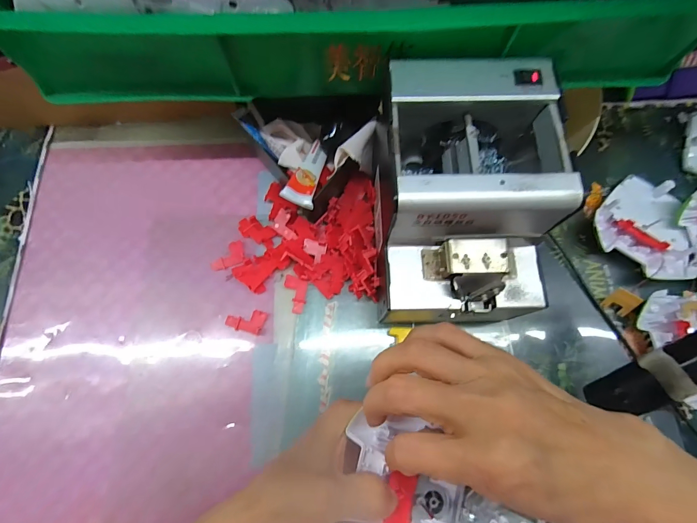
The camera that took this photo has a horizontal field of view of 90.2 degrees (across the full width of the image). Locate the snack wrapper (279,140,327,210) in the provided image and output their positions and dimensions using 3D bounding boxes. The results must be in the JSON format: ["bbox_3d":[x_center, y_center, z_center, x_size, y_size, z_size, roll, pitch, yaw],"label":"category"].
[{"bbox_3d":[-0.037,-0.085,0.329,0.027,0.008,0.094,11,49,3],"label":"snack wrapper"}]

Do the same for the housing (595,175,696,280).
[{"bbox_3d":[0.306,-0.037,0.361,0.094,0.029,0.104,29,75,8],"label":"housing"}]

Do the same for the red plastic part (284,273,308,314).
[{"bbox_3d":[-0.053,0.033,0.347,0.023,0.007,0.036,4,74,1],"label":"red plastic part"}]

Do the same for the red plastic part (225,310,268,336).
[{"bbox_3d":[-0.100,0.058,0.340,0.037,0.005,0.022,11,74,3],"label":"red plastic part"}]

